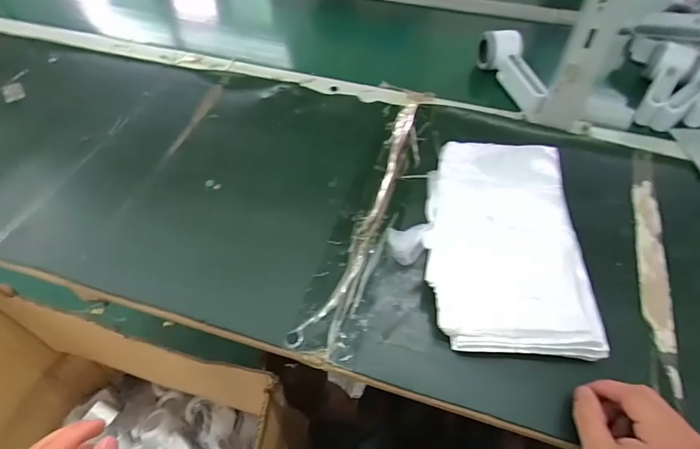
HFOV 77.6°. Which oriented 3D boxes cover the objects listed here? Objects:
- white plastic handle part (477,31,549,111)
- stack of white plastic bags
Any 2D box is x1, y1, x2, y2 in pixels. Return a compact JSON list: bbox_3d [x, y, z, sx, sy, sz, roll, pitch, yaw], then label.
[{"bbox_3d":[0.247,-0.231,0.660,0.056,0.053,0.156,-8,53,-6],"label":"white plastic handle part"},{"bbox_3d":[0.161,0.008,0.477,0.166,0.054,0.264,2,53,2],"label":"stack of white plastic bags"}]

